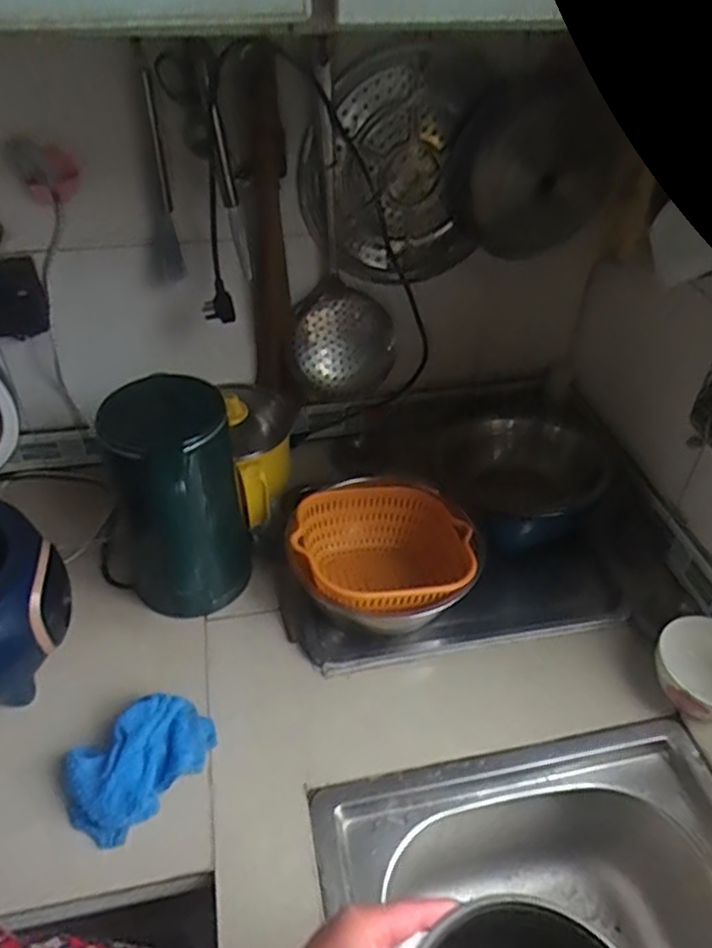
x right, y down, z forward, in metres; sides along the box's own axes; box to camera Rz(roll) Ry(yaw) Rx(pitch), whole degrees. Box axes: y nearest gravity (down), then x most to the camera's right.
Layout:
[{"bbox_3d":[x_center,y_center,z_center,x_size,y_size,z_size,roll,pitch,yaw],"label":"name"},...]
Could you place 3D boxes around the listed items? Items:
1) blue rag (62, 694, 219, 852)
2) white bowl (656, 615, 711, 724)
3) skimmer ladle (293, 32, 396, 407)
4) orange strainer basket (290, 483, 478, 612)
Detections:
[{"bbox_3d":[-0.202,0.265,0.626,0.084,0.033,0.137,34,51,32],"label":"blue rag"},{"bbox_3d":[0.364,0.210,0.697,0.106,0.063,0.101,1,41,-1],"label":"white bowl"},{"bbox_3d":[-0.014,-0.267,0.792,0.124,0.369,0.069,-2,41,-3],"label":"skimmer ladle"},{"bbox_3d":[0.031,0.097,0.784,0.197,0.097,0.185,-6,42,-8],"label":"orange strainer basket"}]

